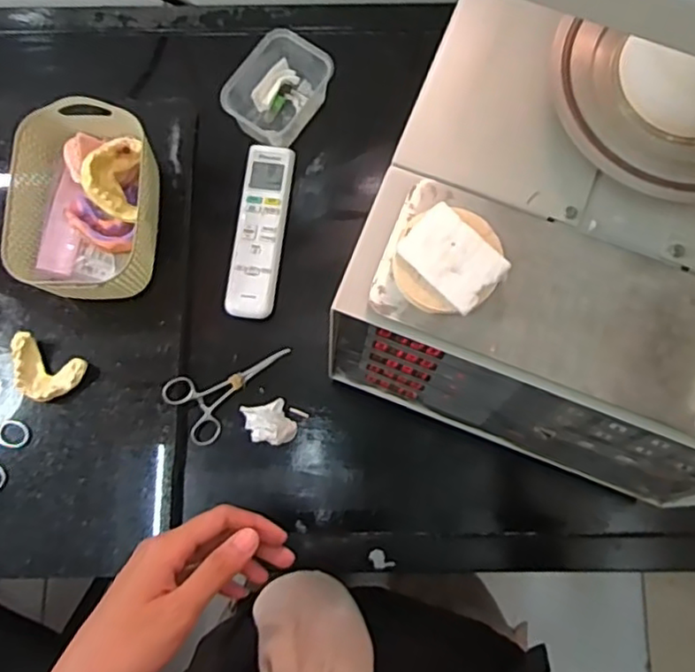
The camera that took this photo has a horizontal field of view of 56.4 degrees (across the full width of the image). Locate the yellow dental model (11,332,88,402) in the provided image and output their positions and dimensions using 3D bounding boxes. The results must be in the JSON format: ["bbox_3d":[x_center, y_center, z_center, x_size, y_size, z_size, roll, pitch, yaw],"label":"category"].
[{"bbox_3d":[-0.283,0.034,0.603,0.067,0.029,0.050,25,80,5],"label":"yellow dental model"}]

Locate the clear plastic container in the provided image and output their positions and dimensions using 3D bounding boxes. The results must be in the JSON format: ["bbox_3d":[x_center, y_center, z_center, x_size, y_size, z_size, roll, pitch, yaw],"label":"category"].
[{"bbox_3d":[-0.070,-0.251,0.666,0.078,0.051,0.106,37,81,7],"label":"clear plastic container"}]

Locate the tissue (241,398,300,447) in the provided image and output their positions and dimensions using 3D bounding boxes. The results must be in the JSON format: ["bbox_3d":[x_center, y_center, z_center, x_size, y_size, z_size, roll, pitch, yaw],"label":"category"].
[{"bbox_3d":[-0.074,0.082,0.604,0.050,0.047,0.039,-7,79,-1],"label":"tissue"}]

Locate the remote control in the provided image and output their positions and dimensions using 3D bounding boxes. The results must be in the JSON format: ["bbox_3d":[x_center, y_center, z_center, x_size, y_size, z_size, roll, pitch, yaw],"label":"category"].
[{"bbox_3d":[-0.087,-0.106,0.653,0.047,0.021,0.179,7,79,1],"label":"remote control"}]

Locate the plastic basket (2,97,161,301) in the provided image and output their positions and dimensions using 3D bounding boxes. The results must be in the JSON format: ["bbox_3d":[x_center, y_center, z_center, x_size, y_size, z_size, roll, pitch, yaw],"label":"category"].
[{"bbox_3d":[-0.242,-0.119,0.607,0.126,0.086,0.181,0,79,0],"label":"plastic basket"}]

